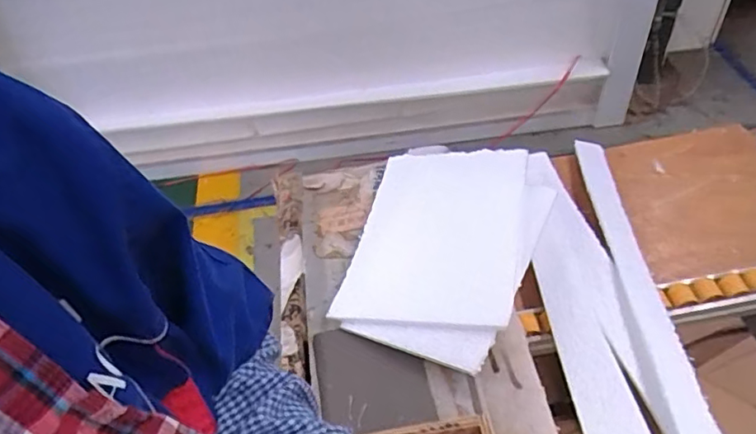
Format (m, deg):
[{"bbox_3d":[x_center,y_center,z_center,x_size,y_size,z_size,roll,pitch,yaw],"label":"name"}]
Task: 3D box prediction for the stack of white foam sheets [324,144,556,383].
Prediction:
[{"bbox_3d":[0.072,0.026,0.671,0.207,0.020,0.285,11,50,27],"label":"stack of white foam sheets"}]

